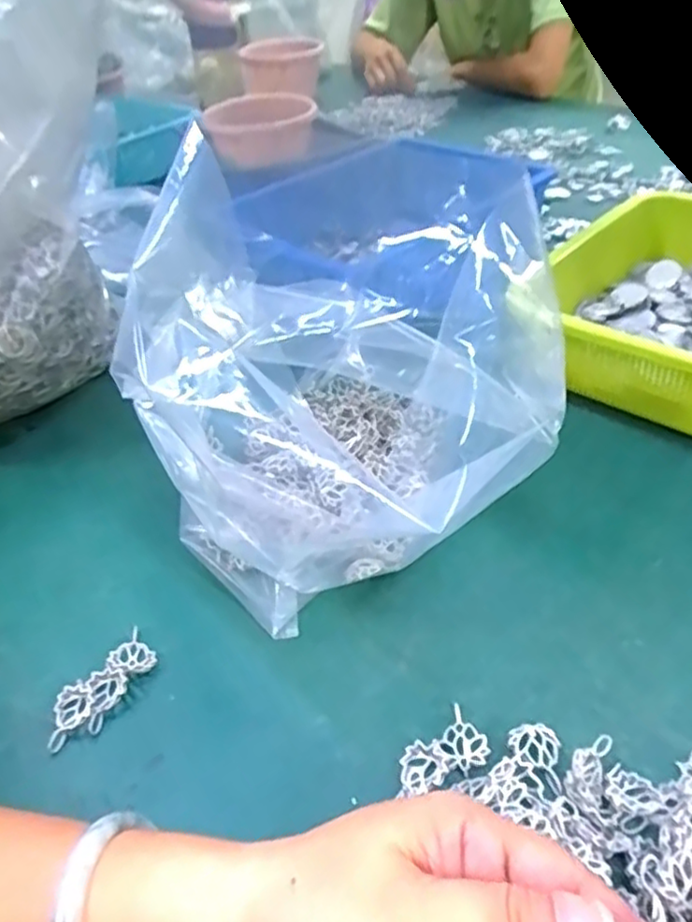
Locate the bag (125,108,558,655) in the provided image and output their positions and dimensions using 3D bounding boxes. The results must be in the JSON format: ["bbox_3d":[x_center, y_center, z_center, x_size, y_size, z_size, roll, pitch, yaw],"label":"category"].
[{"bbox_3d":[-0.008,-0.030,0.376,0.201,0.168,0.141,-23,44,-21],"label":"bag"}]

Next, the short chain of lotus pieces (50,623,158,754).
[{"bbox_3d":[-0.124,0.114,0.338,0.025,0.010,0.063,19,46,25],"label":"short chain of lotus pieces"}]

